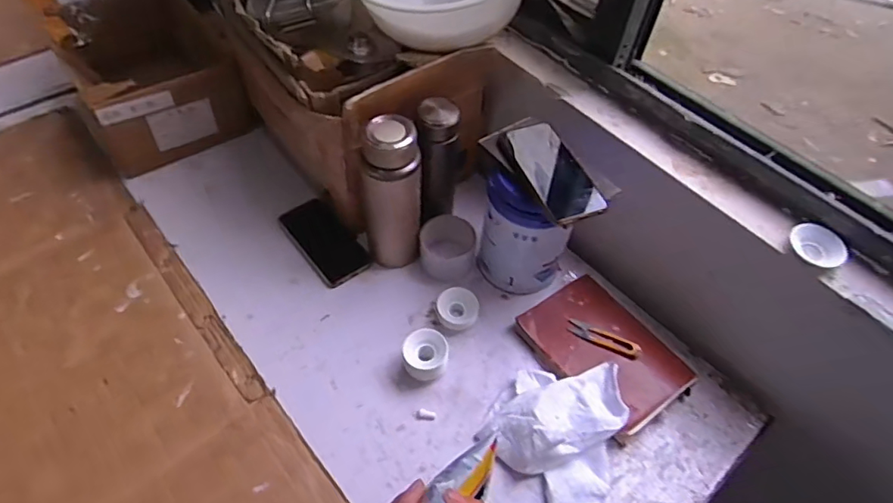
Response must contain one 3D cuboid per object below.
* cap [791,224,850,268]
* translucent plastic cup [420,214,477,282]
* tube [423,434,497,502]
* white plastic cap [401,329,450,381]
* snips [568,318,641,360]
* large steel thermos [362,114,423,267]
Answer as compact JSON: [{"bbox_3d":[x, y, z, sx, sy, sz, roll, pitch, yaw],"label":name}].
[{"bbox_3d":[0.410,-0.007,0.604,0.056,0.016,0.049,27,55,15],"label":"cap"},{"bbox_3d":[0.001,-0.003,0.822,0.082,0.065,0.093,2,52,-3],"label":"translucent plastic cup"},{"bbox_3d":[0.010,0.186,0.418,0.041,0.038,0.132,29,25,17],"label":"tube"},{"bbox_3d":[-0.027,0.142,0.730,0.059,0.051,0.062,2,52,-3],"label":"white plastic cap"},{"bbox_3d":[0.213,0.120,0.745,0.098,0.017,0.028,26,54,15],"label":"snips"},{"bbox_3d":[-0.075,-0.070,0.765,0.080,0.244,0.064,1,52,-4],"label":"large steel thermos"}]

